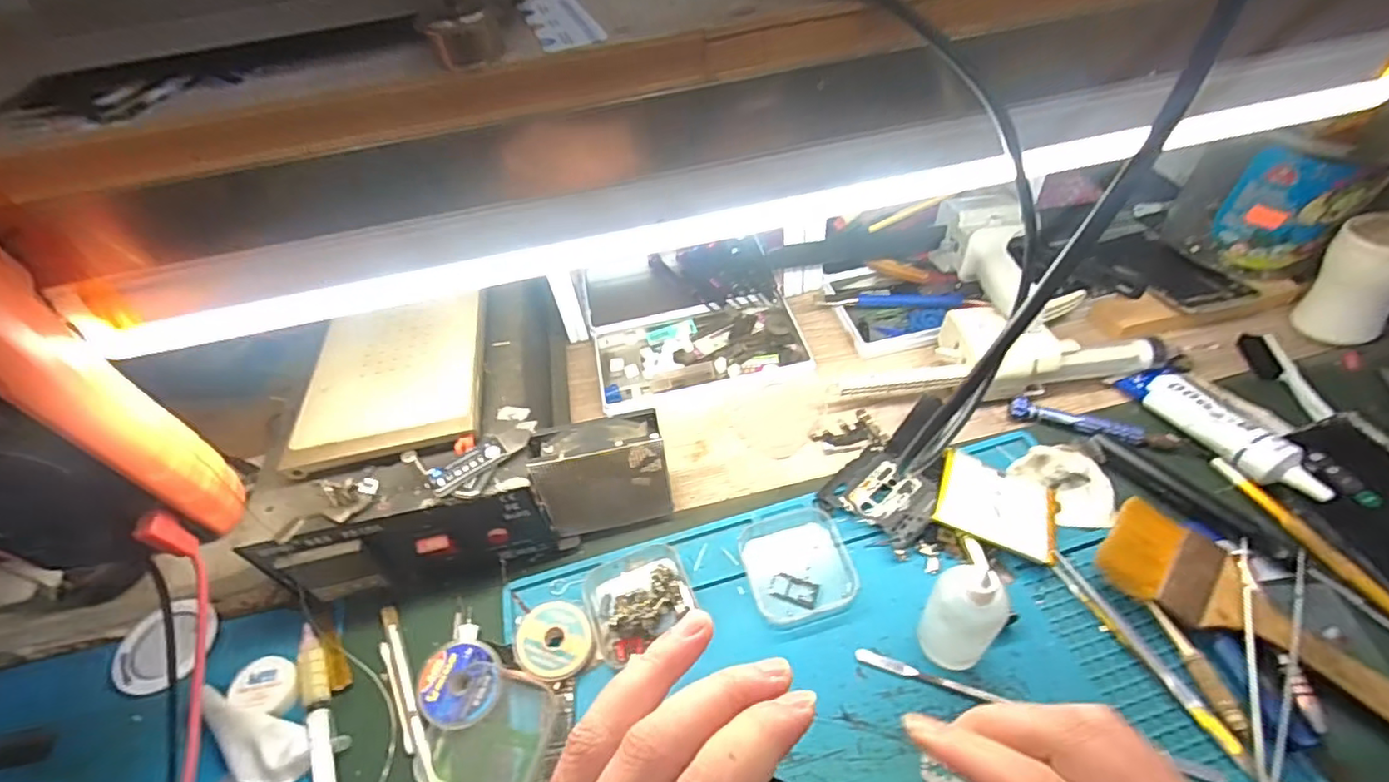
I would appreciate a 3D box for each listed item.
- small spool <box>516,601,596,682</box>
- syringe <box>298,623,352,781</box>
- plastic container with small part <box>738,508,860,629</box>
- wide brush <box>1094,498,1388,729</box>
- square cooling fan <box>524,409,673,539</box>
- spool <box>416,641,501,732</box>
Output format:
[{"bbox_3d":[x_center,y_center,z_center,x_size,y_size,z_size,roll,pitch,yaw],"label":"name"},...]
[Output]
[{"bbox_3d":[-0.082,0.148,0.352,0.042,0.017,0.044,-4,47,4],"label":"small spool"},{"bbox_3d":[-0.209,0.188,0.335,0.017,0.013,0.123,-28,50,-18],"label":"syringe"},{"bbox_3d":[0.064,0.107,0.376,0.063,0.013,0.070,-13,47,-5],"label":"plastic container with small part"},{"bbox_3d":[0.306,0.124,0.317,0.161,0.021,0.062,33,59,31],"label":"wide brush"},{"bbox_3d":[-0.058,0.057,0.388,0.081,0.087,0.029,-15,47,-6],"label":"square cooling fan"},{"bbox_3d":[-0.135,0.170,0.342,0.043,0.015,0.042,-4,47,4],"label":"spool"}]

